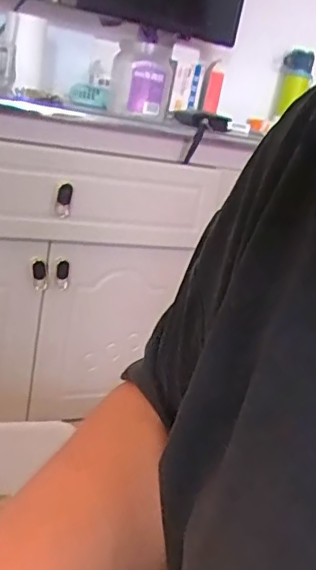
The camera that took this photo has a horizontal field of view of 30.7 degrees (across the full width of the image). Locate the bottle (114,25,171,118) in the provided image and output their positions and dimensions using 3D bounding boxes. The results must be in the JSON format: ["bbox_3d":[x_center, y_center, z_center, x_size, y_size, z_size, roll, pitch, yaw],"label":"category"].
[{"bbox_3d":[-0.028,-0.425,1.149,0.112,0.162,0.126,9,17,-6],"label":"bottle"}]

